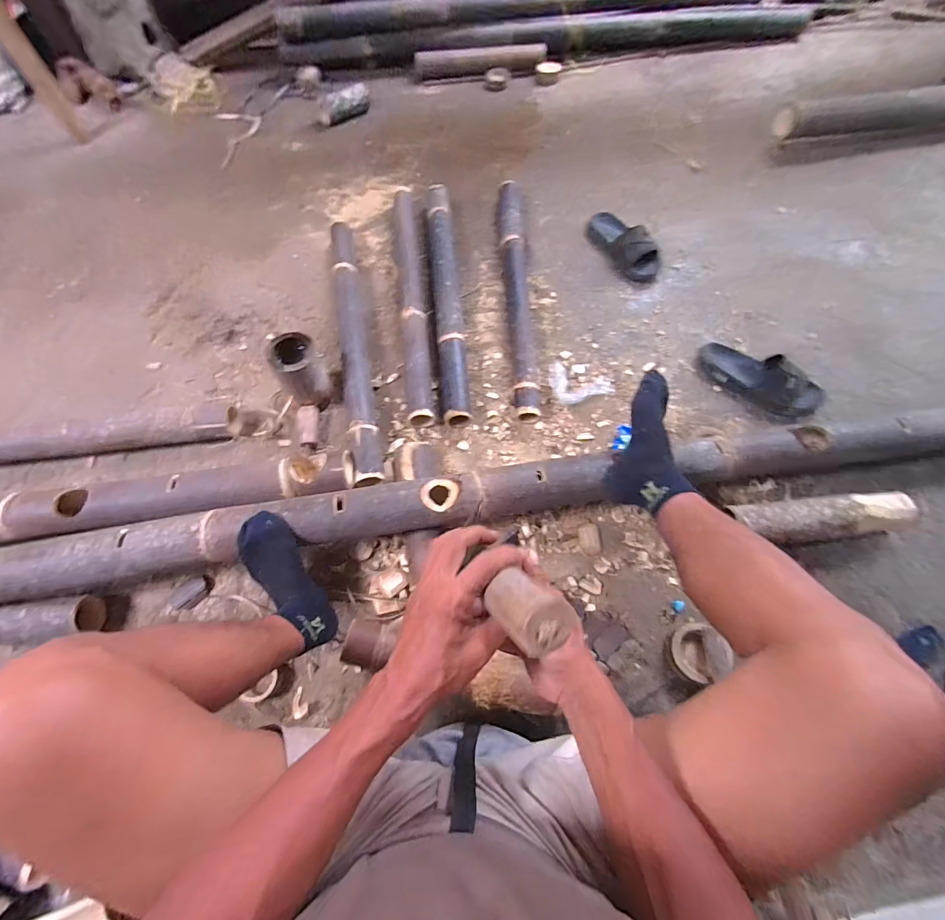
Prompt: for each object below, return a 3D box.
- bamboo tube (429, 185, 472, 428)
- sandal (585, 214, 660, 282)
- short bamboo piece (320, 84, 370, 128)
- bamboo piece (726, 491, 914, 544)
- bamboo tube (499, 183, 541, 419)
[{"bbox_3d":[-0.064,-0.409,1.017,0.067,0.070,0.717,-5,66,-1],"label":"bamboo tube"},{"bbox_3d":[0.387,-0.557,1.082,0.238,0.063,0.115,44,73,5],"label":"sandal"},{"bbox_3d":[-0.408,-1.139,1.351,0.176,0.055,0.084,-27,68,-11],"label":"short bamboo piece"},{"bbox_3d":[0.618,0.102,0.751,0.305,0.081,0.074,-5,66,-2],"label":"bamboo piece"},{"bbox_3d":[0.111,-0.426,1.041,0.069,0.053,0.736,-2,66,0],"label":"bamboo tube"}]

